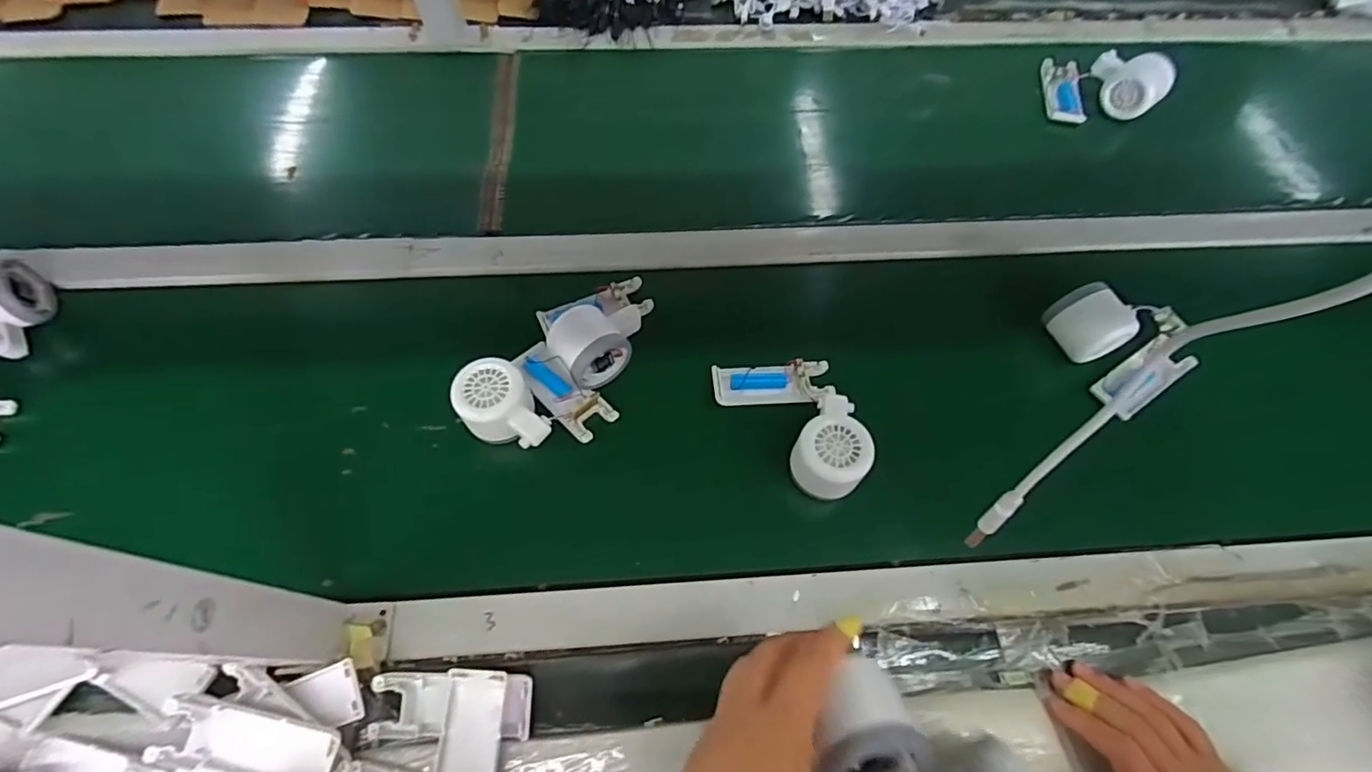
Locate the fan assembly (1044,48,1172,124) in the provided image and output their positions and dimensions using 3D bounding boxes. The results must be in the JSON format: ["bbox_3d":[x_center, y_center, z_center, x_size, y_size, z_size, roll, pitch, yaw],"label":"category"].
[{"bbox_3d":[0.507,-0.374,0.706,0.129,0.050,0.100,2,64,0],"label":"fan assembly"}]

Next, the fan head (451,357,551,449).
[{"bbox_3d":[-0.154,0.019,0.483,0.058,0.036,0.079,-30,67,-14],"label":"fan head"}]

